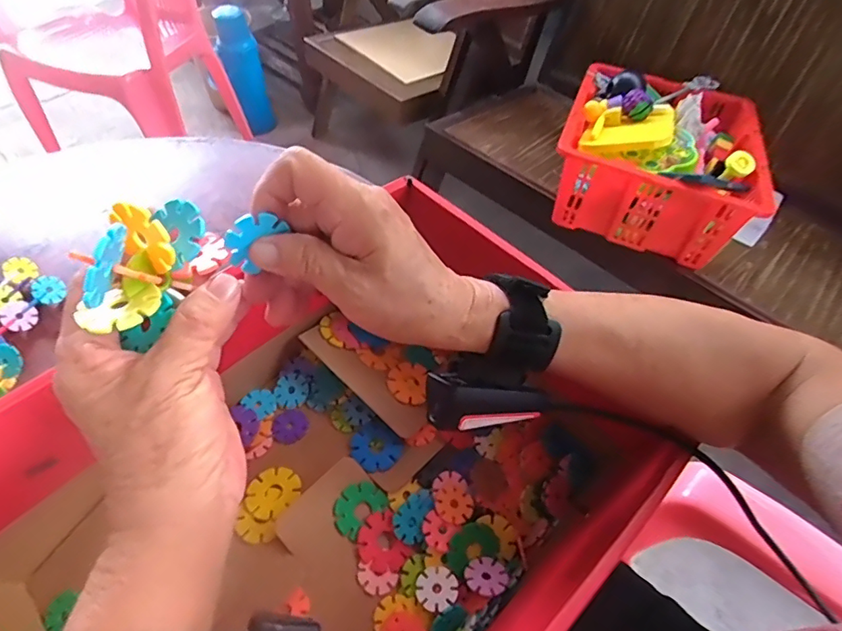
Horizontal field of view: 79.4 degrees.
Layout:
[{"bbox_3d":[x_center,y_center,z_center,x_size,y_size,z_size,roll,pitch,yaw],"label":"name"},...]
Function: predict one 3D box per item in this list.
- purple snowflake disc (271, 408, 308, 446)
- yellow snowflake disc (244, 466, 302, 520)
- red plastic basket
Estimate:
[{"bbox_3d":[-0.117,0.099,0.453,0.031,0.004,0.032,1,52,-2],"label":"purple snowflake disc"},{"bbox_3d":[-0.120,0.144,0.413,0.041,0.004,0.043,-3,48,3],"label":"yellow snowflake disc"},{"bbox_3d":[0.453,-0.324,0.982,0.346,0.158,0.428,16,53,10],"label":"red plastic basket"}]

